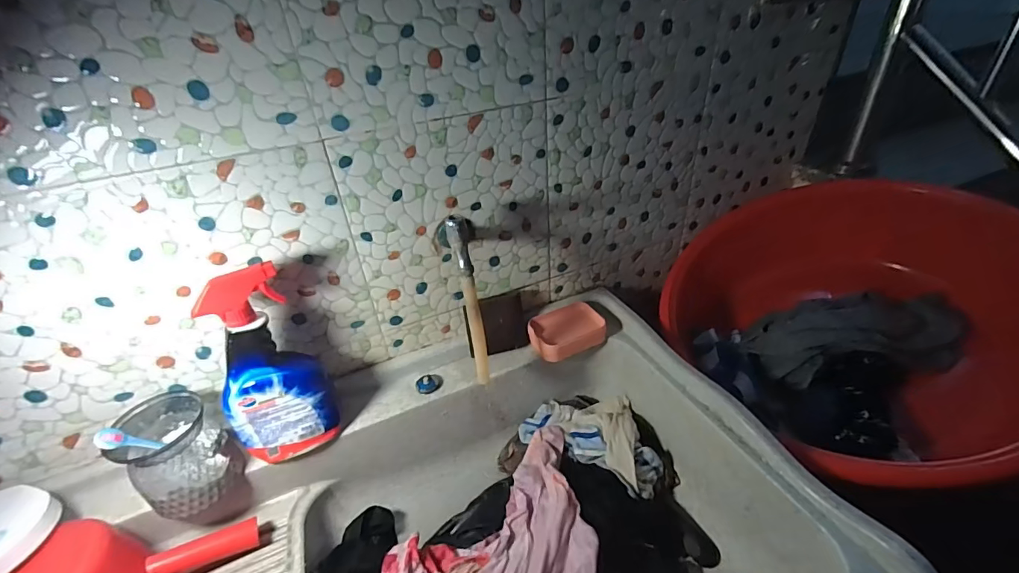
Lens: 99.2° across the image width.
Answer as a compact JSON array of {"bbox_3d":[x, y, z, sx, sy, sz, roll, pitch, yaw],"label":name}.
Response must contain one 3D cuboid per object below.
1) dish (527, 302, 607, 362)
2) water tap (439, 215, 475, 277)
[{"bbox_3d":[0.096,0.076,0.761,0.120,0.038,0.091,-20,38,-20],"label":"dish"},{"bbox_3d":[-0.074,-0.070,0.604,0.051,0.070,0.101,-8,35,-4],"label":"water tap"}]

